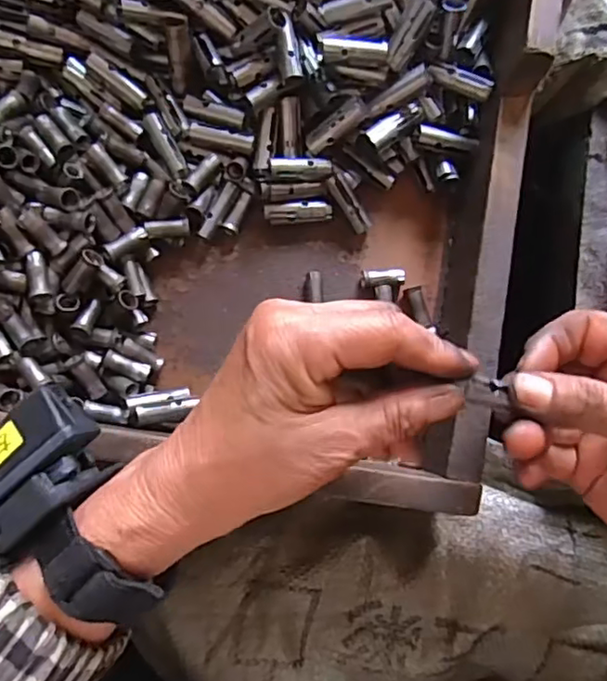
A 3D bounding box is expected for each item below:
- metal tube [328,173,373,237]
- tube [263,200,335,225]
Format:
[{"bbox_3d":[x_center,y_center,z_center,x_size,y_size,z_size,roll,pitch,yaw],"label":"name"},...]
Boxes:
[{"bbox_3d":[0.027,-0.080,0.352,0.012,0.008,0.037,-35,107,-5],"label":"metal tube"},{"bbox_3d":[-0.003,-0.075,0.351,0.039,0.009,0.011,-5,84,-2],"label":"tube"}]

